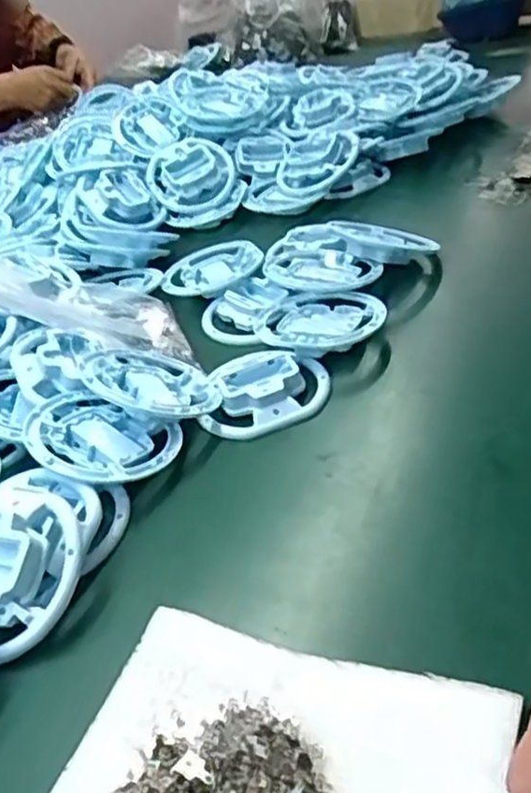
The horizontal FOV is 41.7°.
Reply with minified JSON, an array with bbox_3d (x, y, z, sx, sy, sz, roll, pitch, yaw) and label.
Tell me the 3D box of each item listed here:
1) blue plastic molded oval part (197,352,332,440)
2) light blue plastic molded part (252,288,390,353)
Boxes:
[{"bbox_3d":[0.000,-0.007,0.517,0.096,0.017,0.075,-14,37,-1],"label":"blue plastic molded oval part"},{"bbox_3d":[0.044,-0.062,0.567,0.102,0.015,0.090,-9,37,6],"label":"light blue plastic molded part"}]

